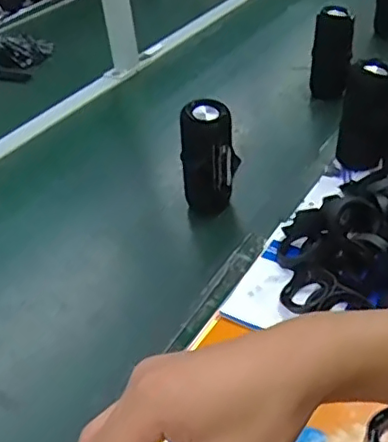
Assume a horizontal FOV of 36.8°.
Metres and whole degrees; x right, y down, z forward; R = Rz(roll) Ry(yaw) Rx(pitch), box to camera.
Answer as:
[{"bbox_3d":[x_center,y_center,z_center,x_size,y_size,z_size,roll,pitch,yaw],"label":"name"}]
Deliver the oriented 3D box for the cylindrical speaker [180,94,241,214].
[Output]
[{"bbox_3d":[0.017,-0.083,0.775,0.067,0.134,0.056,-31,43,-28],"label":"cylindrical speaker"}]

